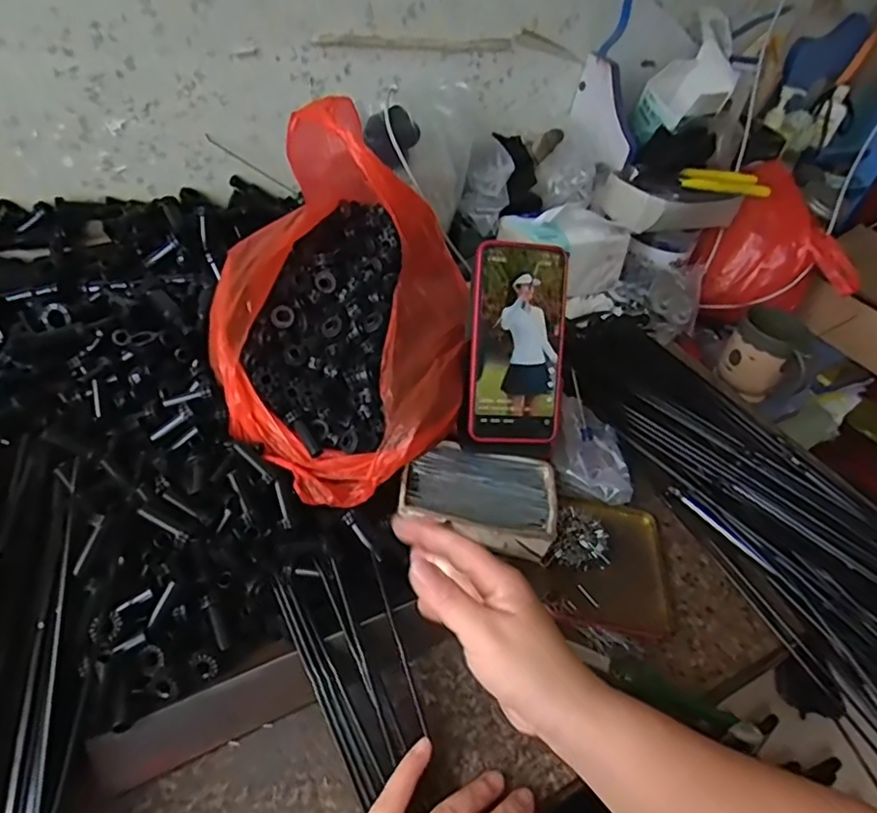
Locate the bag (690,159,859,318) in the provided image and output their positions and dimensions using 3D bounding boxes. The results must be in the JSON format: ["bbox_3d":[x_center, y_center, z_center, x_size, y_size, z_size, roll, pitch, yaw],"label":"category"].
[{"bbox_3d":[0.481,-0.214,0.829,0.197,0.167,0.152,31,46,24],"label":"bag"}]

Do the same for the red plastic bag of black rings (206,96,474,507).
[{"bbox_3d":[-0.075,-0.088,0.470,0.203,0.194,0.248,5,41,-3],"label":"red plastic bag of black rings"}]

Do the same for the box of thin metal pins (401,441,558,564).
[{"bbox_3d":[0.034,0.074,0.497,0.126,0.034,0.089,14,49,-4],"label":"box of thin metal pins"}]

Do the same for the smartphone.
[{"bbox_3d":[0.066,-0.052,0.489,0.076,0.163,0.012,2,6,-6],"label":"smartphone"}]

